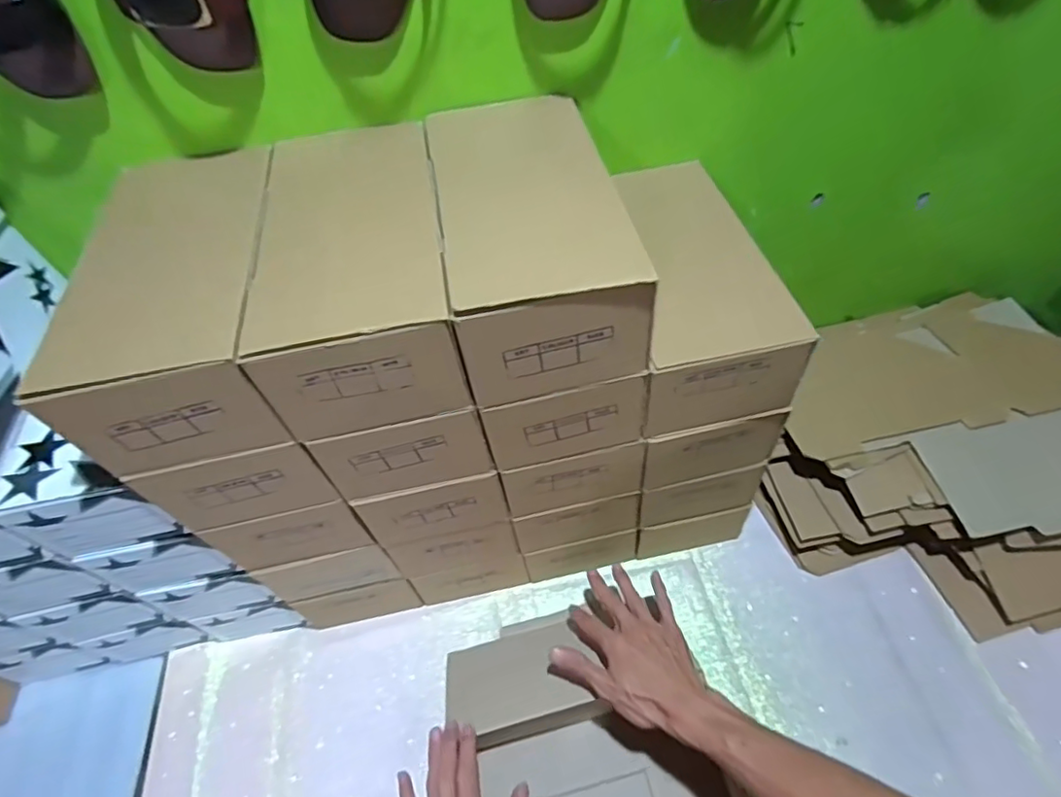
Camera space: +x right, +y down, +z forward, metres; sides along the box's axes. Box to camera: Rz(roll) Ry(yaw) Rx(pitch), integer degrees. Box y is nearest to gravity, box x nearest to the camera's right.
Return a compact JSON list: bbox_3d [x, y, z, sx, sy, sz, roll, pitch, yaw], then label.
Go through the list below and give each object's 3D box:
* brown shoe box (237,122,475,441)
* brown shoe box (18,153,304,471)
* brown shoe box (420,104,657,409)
[{"bbox_3d":[-0.137,-0.110,0.479,0.136,0.094,0.254,-11,52,-3],"label":"brown shoe box"},{"bbox_3d":[-0.274,-0.082,0.473,0.140,0.102,0.257,-11,52,-3],"label":"brown shoe box"},{"bbox_3d":[-0.003,-0.141,0.484,0.134,0.097,0.264,-11,52,-3],"label":"brown shoe box"}]

